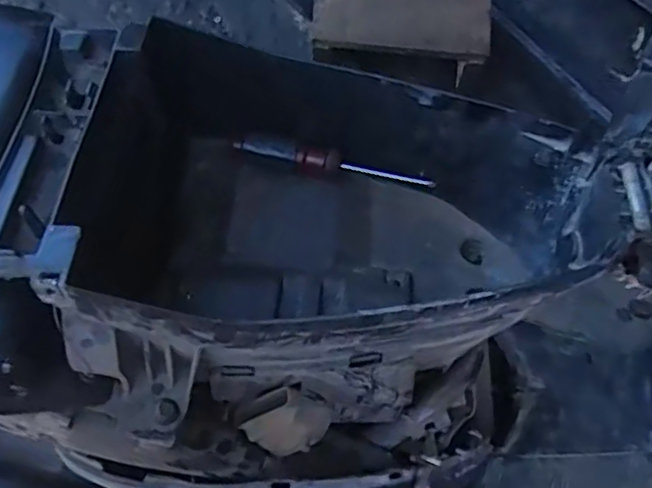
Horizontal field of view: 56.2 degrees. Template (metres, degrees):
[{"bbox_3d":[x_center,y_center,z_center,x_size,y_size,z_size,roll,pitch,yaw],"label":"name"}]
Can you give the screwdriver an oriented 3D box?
[{"bbox_3d":[0.008,-0.074,0.569,0.179,0.018,0.018,15,74,-3],"label":"screwdriver"}]

